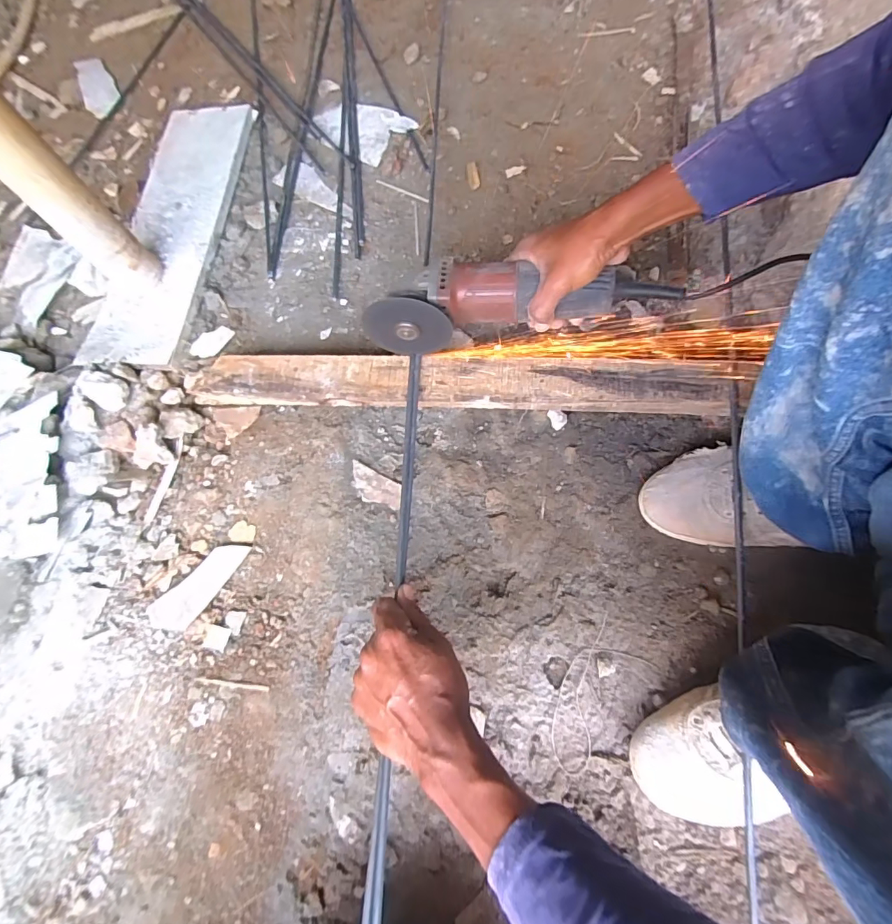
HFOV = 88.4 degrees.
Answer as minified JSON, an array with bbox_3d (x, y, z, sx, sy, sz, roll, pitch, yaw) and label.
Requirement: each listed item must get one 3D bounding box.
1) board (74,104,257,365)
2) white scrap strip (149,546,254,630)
[{"bbox_3d":[-0.445,-0.391,0.751,0.153,0.024,0.538,5,71,4],"label":"board"},{"bbox_3d":[-0.286,0.145,0.537,0.046,0.007,0.125,42,77,15],"label":"white scrap strip"}]

